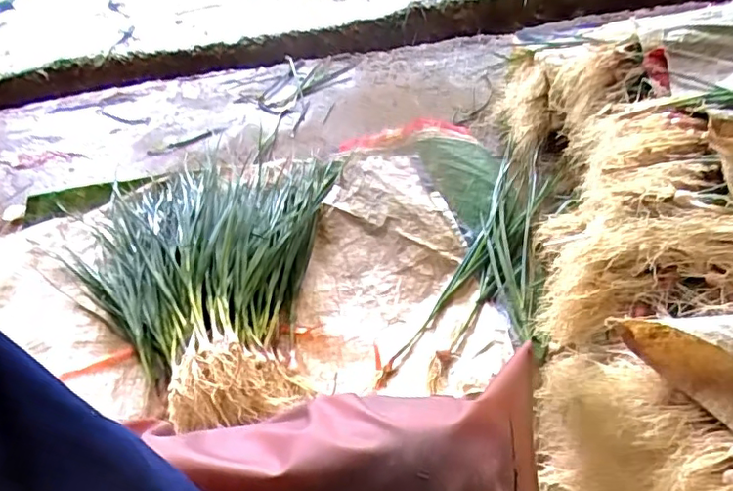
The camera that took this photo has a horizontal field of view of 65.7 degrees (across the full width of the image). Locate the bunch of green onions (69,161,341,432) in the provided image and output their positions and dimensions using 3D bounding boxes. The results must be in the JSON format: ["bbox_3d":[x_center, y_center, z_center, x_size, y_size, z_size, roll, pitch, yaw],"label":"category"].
[{"bbox_3d":[-0.268,0.023,0.935,0.407,0.120,0.540,-3,46,1],"label":"bunch of green onions"}]

